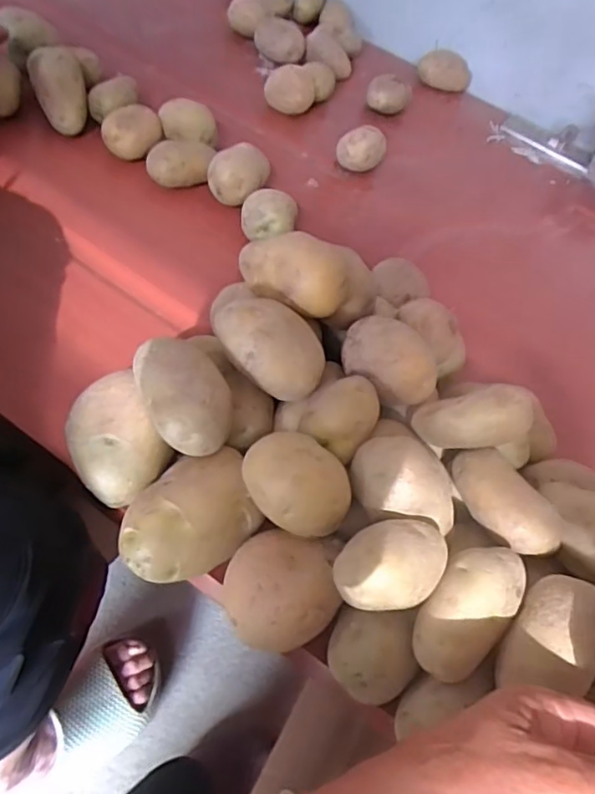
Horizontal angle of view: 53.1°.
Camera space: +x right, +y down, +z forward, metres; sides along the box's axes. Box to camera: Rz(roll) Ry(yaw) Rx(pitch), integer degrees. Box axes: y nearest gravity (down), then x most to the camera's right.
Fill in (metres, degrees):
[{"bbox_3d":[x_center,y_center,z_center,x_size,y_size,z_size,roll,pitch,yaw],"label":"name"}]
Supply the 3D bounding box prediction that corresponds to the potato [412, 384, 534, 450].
[{"bbox_3d":[0.109,0.014,0.371,0.069,0.034,0.034,-14,86,15],"label":"potato"}]

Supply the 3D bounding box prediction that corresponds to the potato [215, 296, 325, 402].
[{"bbox_3d":[-0.017,-0.034,0.381,0.073,0.044,0.051,46,81,-14],"label":"potato"}]

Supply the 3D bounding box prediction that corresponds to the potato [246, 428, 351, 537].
[{"bbox_3d":[-0.001,0.046,0.316,0.058,0.035,0.037,25,53,15],"label":"potato"}]

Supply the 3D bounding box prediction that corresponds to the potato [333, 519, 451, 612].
[{"bbox_3d":[0.048,0.085,0.301,0.060,0.033,0.039,-27,57,-25],"label":"potato"}]

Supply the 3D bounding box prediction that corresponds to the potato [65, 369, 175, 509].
[{"bbox_3d":[-0.110,0.029,0.360,0.054,0.044,0.074,-26,57,-24],"label":"potato"}]

